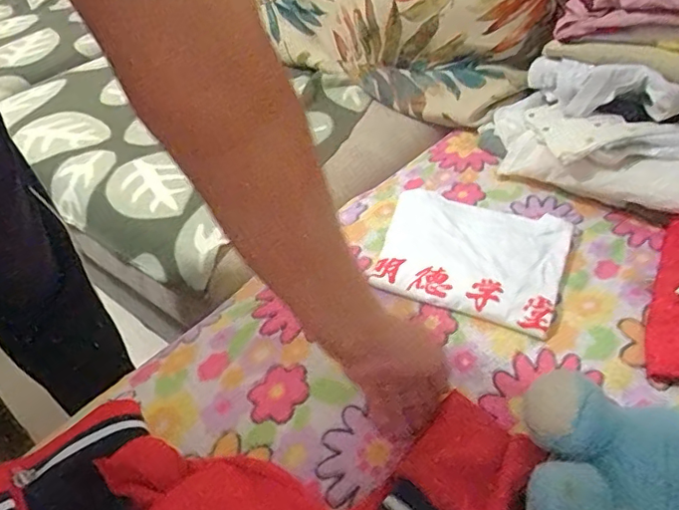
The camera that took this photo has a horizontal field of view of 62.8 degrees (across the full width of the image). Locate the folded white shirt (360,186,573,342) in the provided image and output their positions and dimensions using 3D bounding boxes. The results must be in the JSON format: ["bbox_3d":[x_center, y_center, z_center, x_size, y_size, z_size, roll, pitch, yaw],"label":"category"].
[{"bbox_3d":[0.150,-0.002,0.651,0.209,0.027,0.181,14,44,21],"label":"folded white shirt"}]

